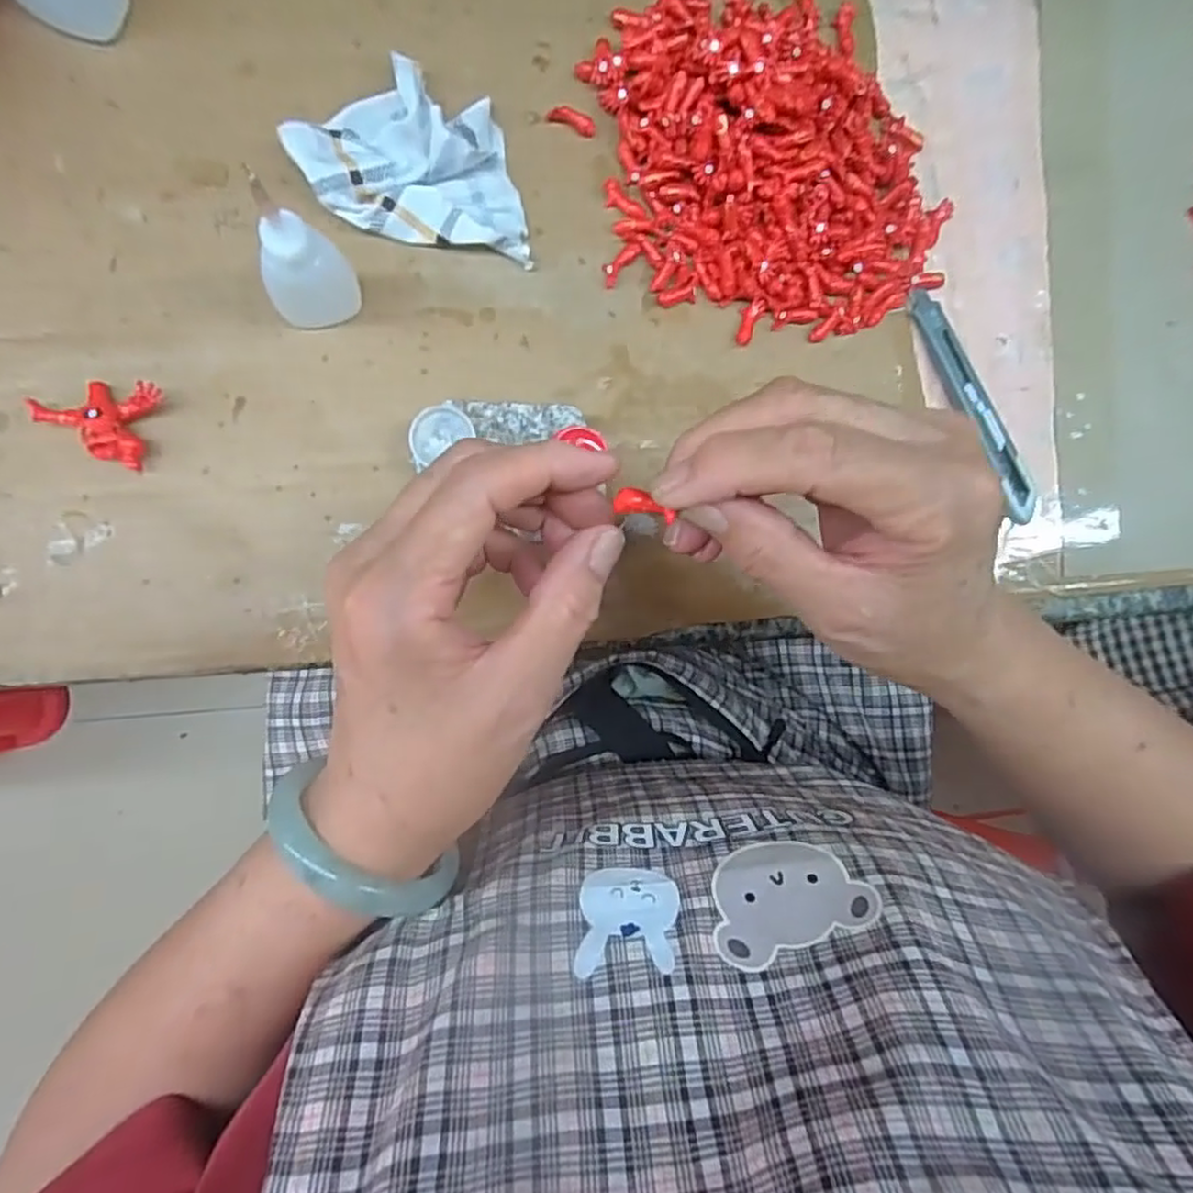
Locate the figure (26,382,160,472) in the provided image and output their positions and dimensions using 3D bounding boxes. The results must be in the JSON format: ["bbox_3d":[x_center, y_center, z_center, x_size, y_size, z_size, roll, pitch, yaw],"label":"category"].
[{"bbox_3d":[-0.207,-0.077,0.279,0.045,0.015,0.035,21,87,-9],"label":"figure"}]

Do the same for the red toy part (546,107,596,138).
[{"bbox_3d":[-0.012,-0.220,0.313,0.022,0.008,0.007,18,89,-9],"label":"red toy part"}]

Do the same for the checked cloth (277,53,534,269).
[{"bbox_3d":[-0.077,-0.192,0.297,0.100,0.022,0.068,8,90,-9],"label":"checked cloth"}]

